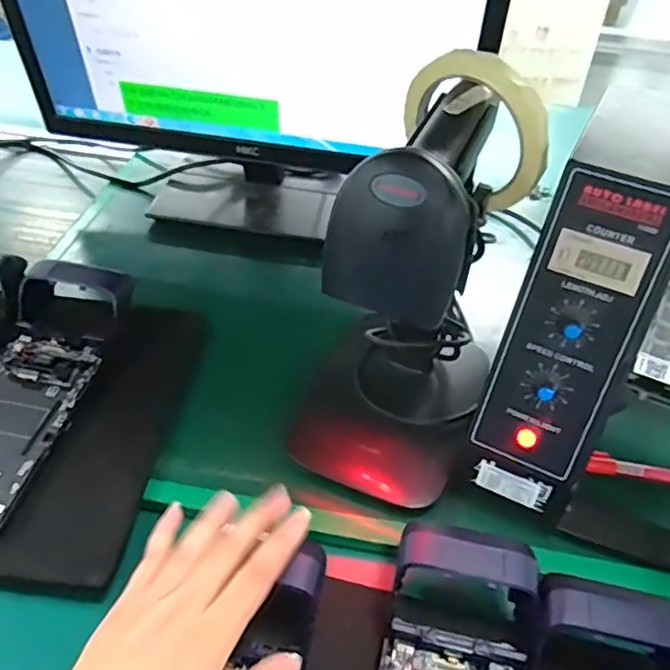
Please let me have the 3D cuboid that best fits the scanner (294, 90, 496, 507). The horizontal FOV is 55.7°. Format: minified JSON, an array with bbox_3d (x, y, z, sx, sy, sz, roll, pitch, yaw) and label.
[{"bbox_3d":[0.045,-0.025,0.406,0.116,0.231,0.157,12,48,7],"label":"scanner"}]

